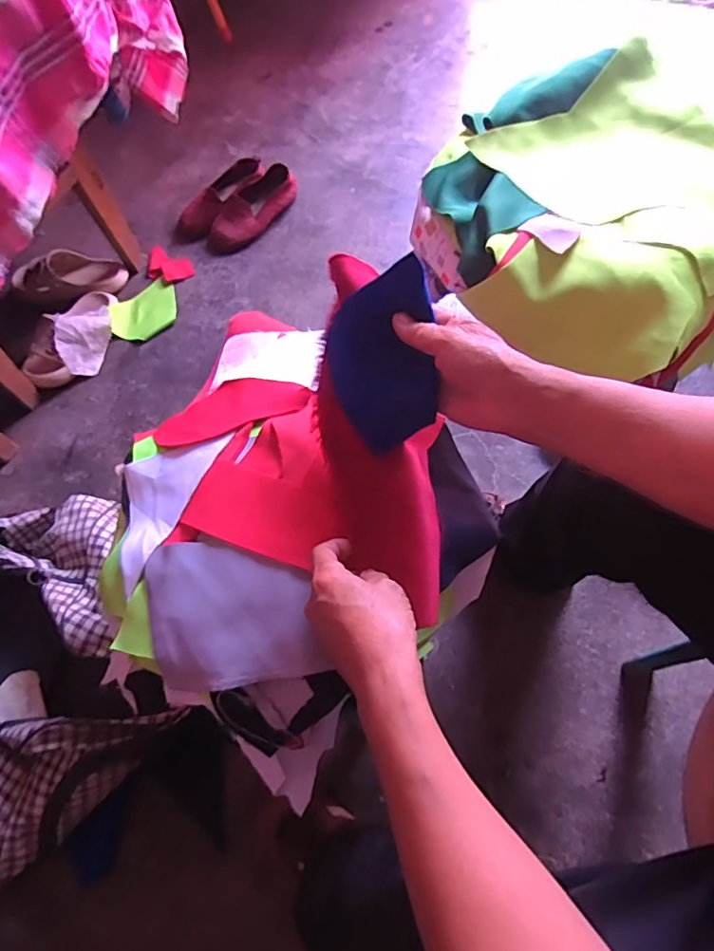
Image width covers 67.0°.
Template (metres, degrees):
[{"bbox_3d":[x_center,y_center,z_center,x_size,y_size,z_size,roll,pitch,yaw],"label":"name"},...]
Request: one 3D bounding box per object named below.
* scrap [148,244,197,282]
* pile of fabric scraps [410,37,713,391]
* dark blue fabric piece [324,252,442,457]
[{"bbox_3d":[-0.364,-0.403,1.043,0.081,0.029,0.061,18,68,12],"label":"scrap"},{"bbox_3d":[0.221,-0.226,0.485,0.285,0.104,0.280,-1,65,3],"label":"pile of fabric scraps"},{"bbox_3d":[0.018,-0.086,0.414,0.078,0.137,0.009,-5,21,9],"label":"dark blue fabric piece"}]

